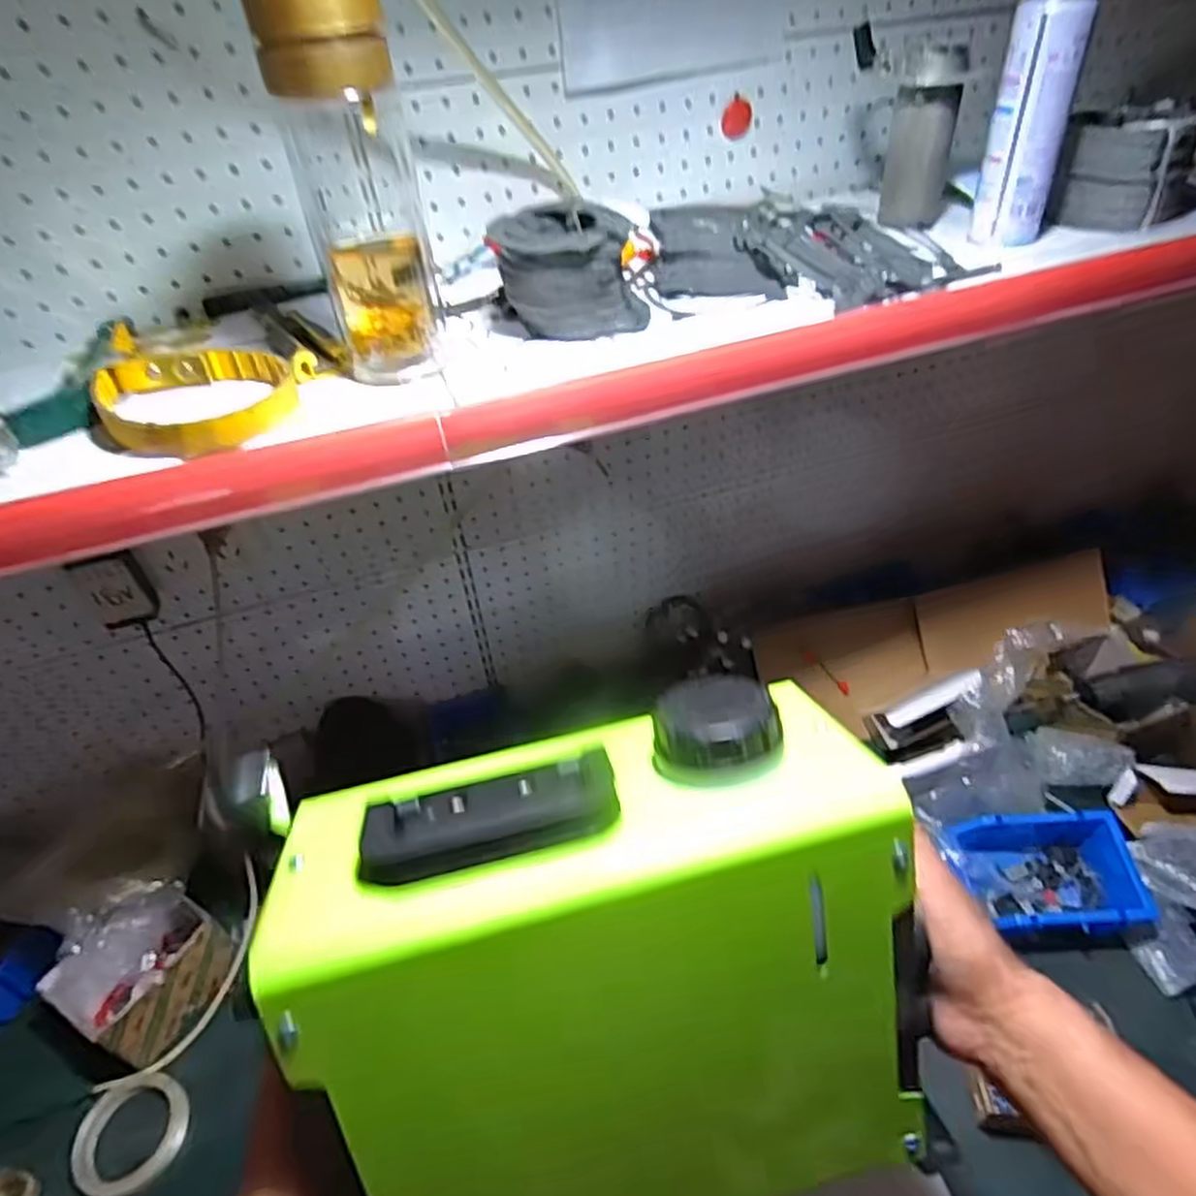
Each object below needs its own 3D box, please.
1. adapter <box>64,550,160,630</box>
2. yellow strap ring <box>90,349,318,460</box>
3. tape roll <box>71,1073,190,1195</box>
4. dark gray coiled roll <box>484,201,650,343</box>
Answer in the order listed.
[{"bbox_3d":[-0.463,-0.010,0.716,0.055,0.091,0.034,-34,49,-29],"label":"adapter"},{"bbox_3d":[-0.259,-0.126,0.470,0.141,0.022,0.115,-8,42,-3],"label":"yellow strap ring"},{"bbox_3d":[-0.460,0.523,0.725,0.105,0.015,0.096,-3,42,2],"label":"tape roll"},{"bbox_3d":[-0.021,-0.224,0.513,0.091,0.076,0.067,17,46,22],"label":"dark gray coiled roll"}]

